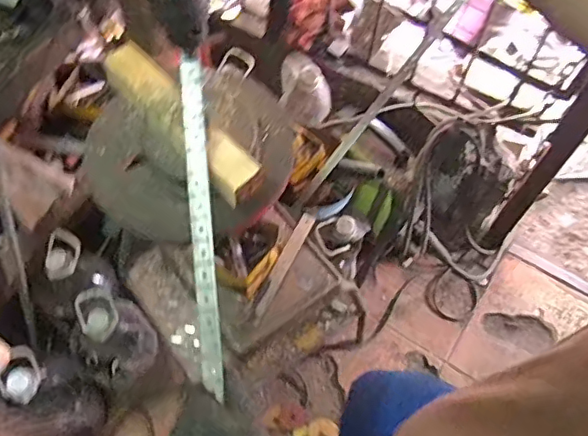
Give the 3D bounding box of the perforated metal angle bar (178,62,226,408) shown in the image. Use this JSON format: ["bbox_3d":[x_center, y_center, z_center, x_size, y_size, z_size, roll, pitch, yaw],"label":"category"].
[{"bbox_3d":[-0.091,0.003,0.544,0.021,0.017,0.327,-5,85,-5],"label":"perforated metal angle bar"}]

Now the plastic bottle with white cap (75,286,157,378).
[{"bbox_3d":[-0.376,0.258,1.178,0.145,0.264,0.145,1,61,-2],"label":"plastic bottle with white cap"}]

